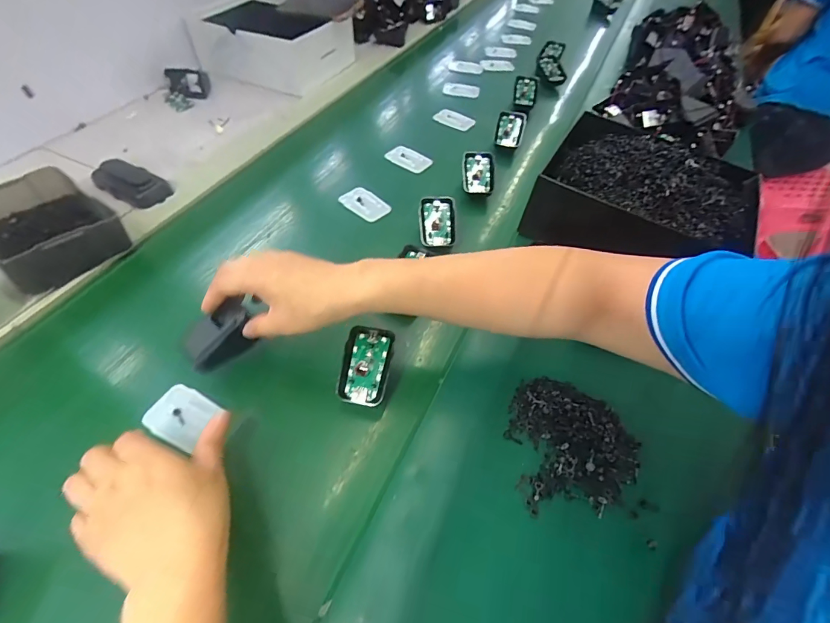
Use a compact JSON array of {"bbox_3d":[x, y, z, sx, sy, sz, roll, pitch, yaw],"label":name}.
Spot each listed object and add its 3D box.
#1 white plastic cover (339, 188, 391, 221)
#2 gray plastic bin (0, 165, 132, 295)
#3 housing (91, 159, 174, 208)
[{"bbox_3d":[-0.068,-0.150,0.550,0.066,0.008,0.042,35,62,16],"label":"white plastic cover"},{"bbox_3d":[-0.421,-0.097,0.451,0.154,0.051,0.117,34,58,20],"label":"gray plastic bin"},{"bbox_3d":[-0.377,-0.174,0.526,0.098,0.026,0.049,26,56,15],"label":"housing"}]

